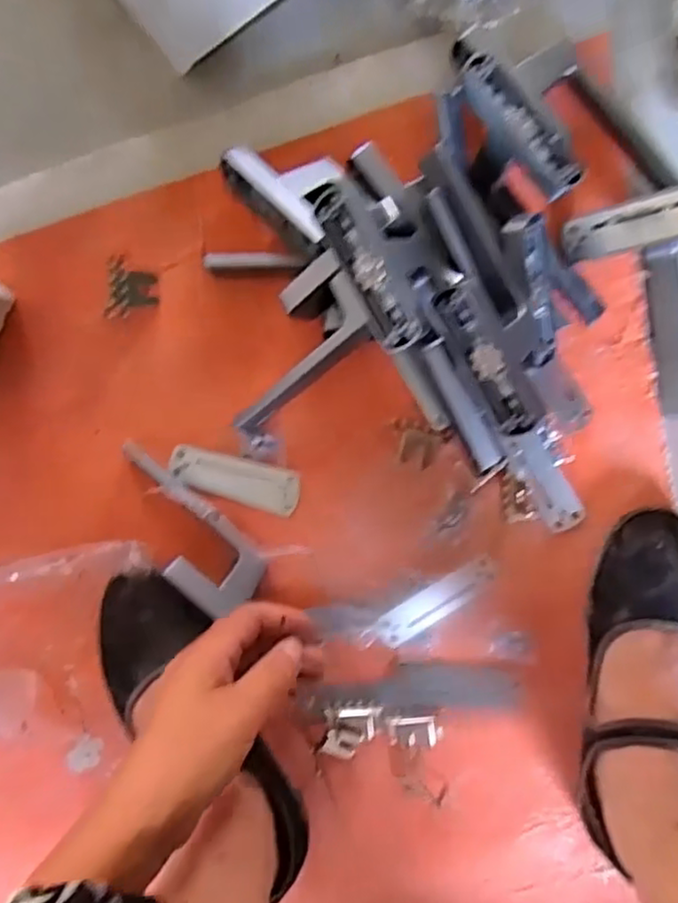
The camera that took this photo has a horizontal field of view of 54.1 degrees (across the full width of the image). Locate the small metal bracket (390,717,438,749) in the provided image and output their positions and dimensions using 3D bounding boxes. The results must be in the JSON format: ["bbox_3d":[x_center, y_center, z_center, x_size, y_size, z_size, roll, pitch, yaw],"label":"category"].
[{"bbox_3d":[0.057,0.214,0.505,0.034,0.006,0.023,-5,97,3],"label":"small metal bracket"}]

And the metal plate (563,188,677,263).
[{"bbox_3d":[0.195,-0.147,0.428,0.096,0.011,0.032,-9,132,38],"label":"metal plate"}]

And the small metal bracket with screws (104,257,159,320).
[{"bbox_3d":[-0.146,-0.114,0.467,0.029,0.025,0.041,8,98,1],"label":"small metal bracket with screws"}]

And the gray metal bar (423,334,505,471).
[{"bbox_3d":[0.085,-0.032,0.448,0.022,0.012,0.098,-28,109,5],"label":"gray metal bar"}]

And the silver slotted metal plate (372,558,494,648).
[{"bbox_3d":[0.071,0.110,0.488,0.095,0.007,0.026,-35,95,6],"label":"silver slotted metal plate"}]

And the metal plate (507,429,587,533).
[{"bbox_3d":[0.149,0.022,0.477,0.026,0.007,0.081,-30,95,5],"label":"metal plate"}]

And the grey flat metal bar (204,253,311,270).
[{"bbox_3d":[-0.057,-0.133,0.462,0.069,0.013,0.010,-2,97,2],"label":"grey flat metal bar"}]

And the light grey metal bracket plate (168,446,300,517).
[{"bbox_3d":[-0.077,0.022,0.489,0.095,0.006,0.033,14,98,0],"label":"light grey metal bracket plate"}]

